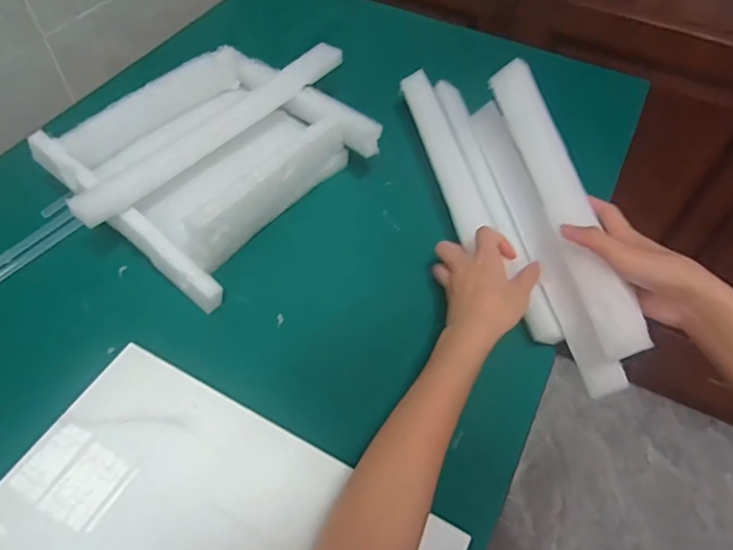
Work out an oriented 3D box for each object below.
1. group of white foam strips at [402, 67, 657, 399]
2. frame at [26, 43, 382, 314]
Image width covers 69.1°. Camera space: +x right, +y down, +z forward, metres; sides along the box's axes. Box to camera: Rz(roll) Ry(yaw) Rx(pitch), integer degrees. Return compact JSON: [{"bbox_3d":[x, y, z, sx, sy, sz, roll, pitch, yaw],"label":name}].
[{"bbox_3d":[0.133,-0.083,0.481,0.095,0.083,0.373,-13,57,-12],"label":"group of white foam strips"},{"bbox_3d":[-0.135,-0.127,0.536,0.226,0.065,0.301,35,60,20],"label":"frame"}]

